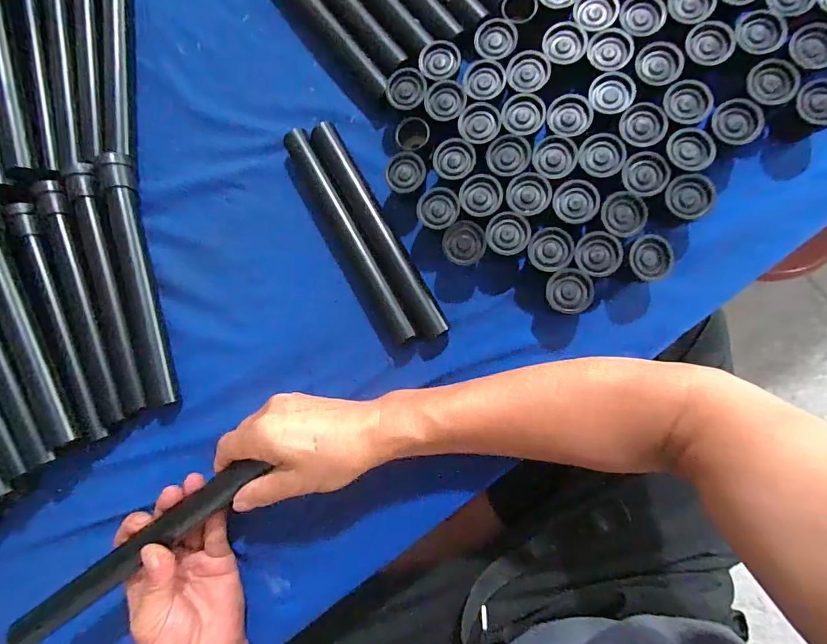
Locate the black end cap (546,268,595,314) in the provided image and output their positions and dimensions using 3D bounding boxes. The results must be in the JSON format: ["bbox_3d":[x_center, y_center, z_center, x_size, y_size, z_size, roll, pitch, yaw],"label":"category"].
[{"bbox_3d":[0.125,-0.024,0.343,0.034,0.028,0.034,-1,85,8],"label":"black end cap"}]

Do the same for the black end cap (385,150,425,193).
[{"bbox_3d":[-0.005,-0.128,0.369,0.033,0.023,0.033,-1,85,8],"label":"black end cap"}]

